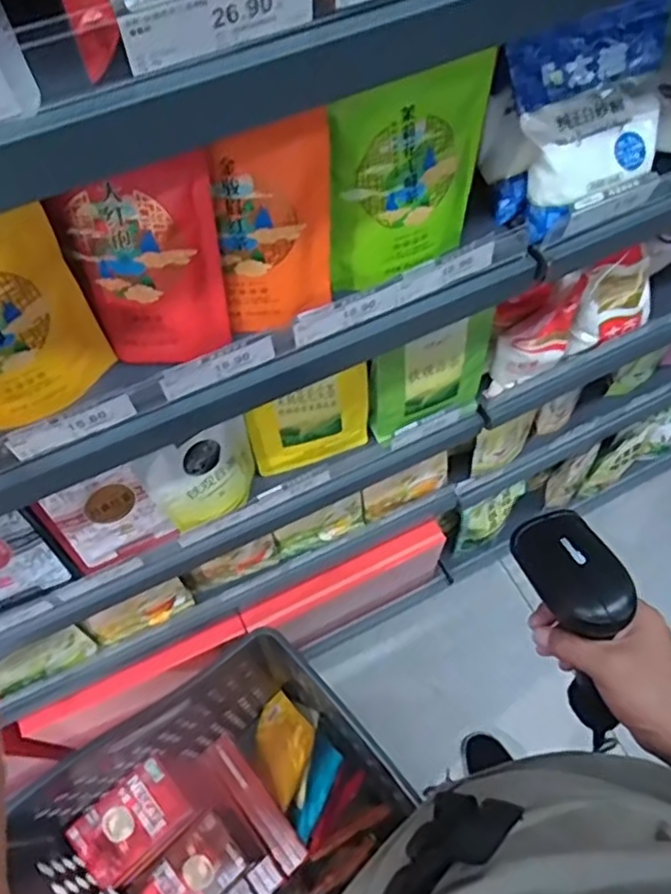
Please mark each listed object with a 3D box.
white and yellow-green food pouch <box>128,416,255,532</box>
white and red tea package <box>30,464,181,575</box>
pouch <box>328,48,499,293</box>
[{"bbox_3d":[-0.145,0.031,0.766,0.131,0.148,0.043,-37,67,-16],"label":"white and yellow-green food pouch"},{"bbox_3d":[-0.257,0.086,0.757,0.116,0.145,0.044,-22,64,-10],"label":"white and red tea package"},{"bbox_3d":[0.062,-0.212,0.544,0.133,0.180,0.027,-22,64,-10],"label":"pouch"}]

